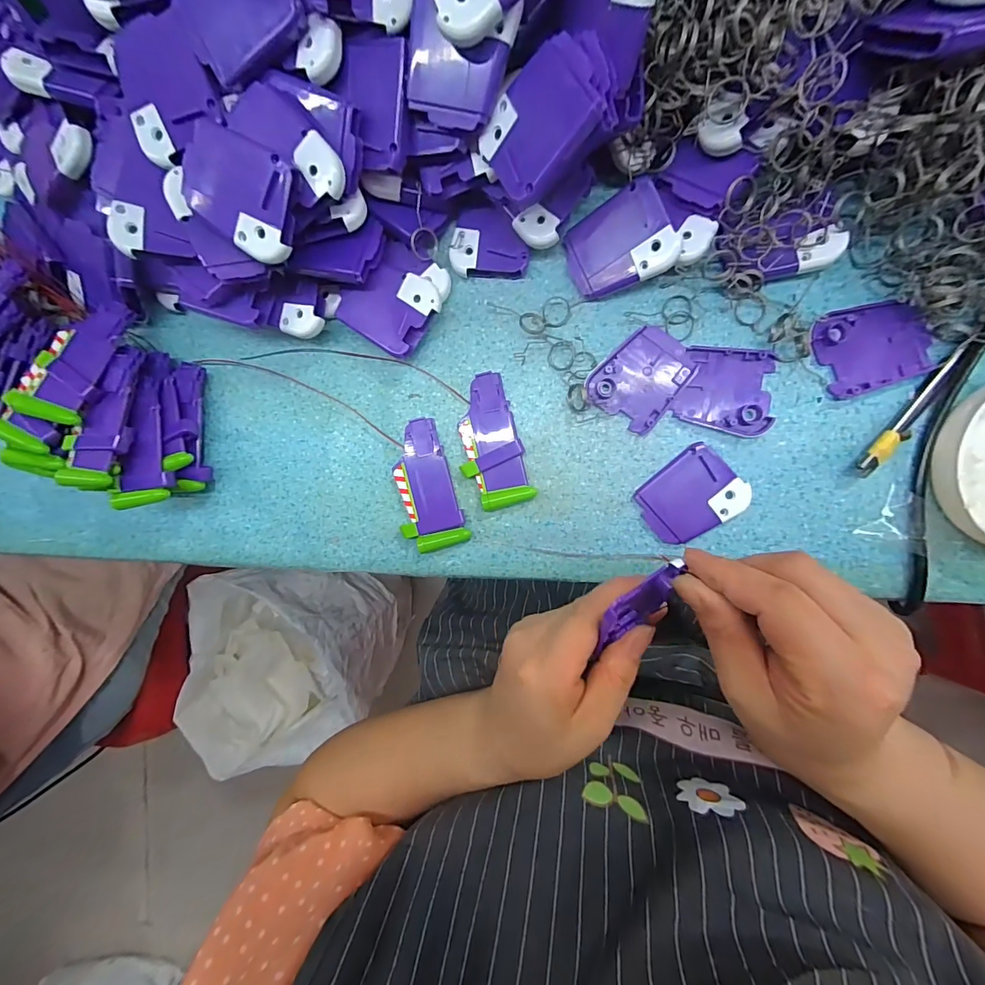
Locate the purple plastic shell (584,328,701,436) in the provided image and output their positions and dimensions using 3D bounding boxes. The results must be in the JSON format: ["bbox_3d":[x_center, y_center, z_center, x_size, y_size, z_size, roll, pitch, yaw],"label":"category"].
[{"bbox_3d":[0.097,-0.075,0.283,0.050,0.007,0.059,38,98,5],"label":"purple plastic shell"}]

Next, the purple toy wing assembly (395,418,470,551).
[{"bbox_3d":[-0.048,-0.004,0.304,0.040,0.013,0.089,-17,91,9],"label":"purple toy wing assembly"}]

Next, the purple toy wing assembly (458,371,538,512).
[{"bbox_3d":[-0.002,-0.034,0.296,0.041,0.011,0.088,-18,91,9],"label":"purple toy wing assembly"}]

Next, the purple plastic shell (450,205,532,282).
[{"bbox_3d":[-0.002,-0.163,0.285,0.049,0.016,0.041,0,93,8],"label":"purple plastic shell"}]

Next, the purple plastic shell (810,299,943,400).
[{"bbox_3d":[0.231,-0.089,0.263,0.060,0.006,0.051,-19,91,9],"label":"purple plastic shell"}]

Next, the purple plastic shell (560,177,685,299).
[{"bbox_3d":[0.078,-0.151,0.268,0.062,0.010,0.050,-14,98,32],"label":"purple plastic shell"}]

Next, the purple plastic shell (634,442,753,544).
[{"bbox_3d":[0.129,0.004,0.285,0.062,0.007,0.051,-42,87,8],"label":"purple plastic shell"}]

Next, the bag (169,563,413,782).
[{"bbox_3d":[-0.351,0.298,0.773,0.297,0.218,0.330,11,95,7],"label":"bag"}]

